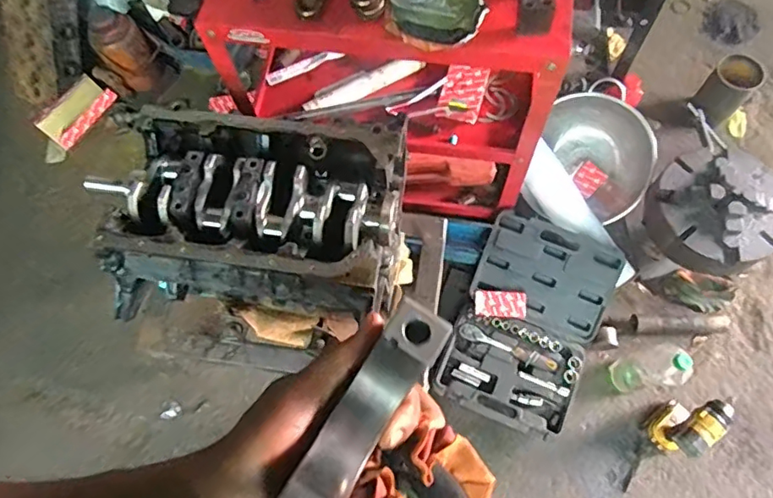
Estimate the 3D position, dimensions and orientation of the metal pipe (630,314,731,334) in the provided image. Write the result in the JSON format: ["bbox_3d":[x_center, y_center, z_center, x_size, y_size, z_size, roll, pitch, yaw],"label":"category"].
[{"bbox_3d":[0.764,0.192,1.398,0.250,0.042,0.048,-1,68,3],"label":"metal pipe"}]

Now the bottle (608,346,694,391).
[{"bbox_3d":[0.589,0.274,1.219,0.084,0.295,0.096,-21,69,-5],"label":"bottle"}]

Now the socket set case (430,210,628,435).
[{"bbox_3d":[0.349,0.182,1.342,0.335,0.122,0.483,23,71,12],"label":"socket set case"}]

